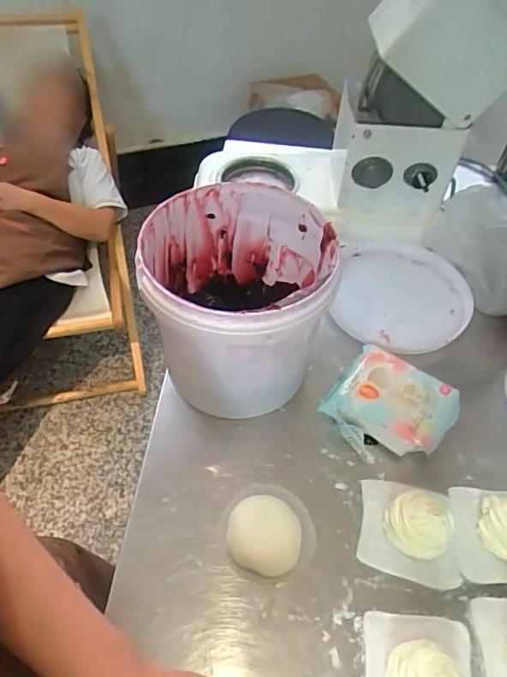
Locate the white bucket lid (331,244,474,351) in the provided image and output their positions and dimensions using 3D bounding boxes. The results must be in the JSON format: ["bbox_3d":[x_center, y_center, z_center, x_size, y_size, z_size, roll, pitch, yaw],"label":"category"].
[{"bbox_3d":[0.211,-0.062,0.723,0.187,0.029,0.201,2,50,-2],"label":"white bucket lid"}]

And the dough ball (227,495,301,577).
[{"bbox_3d":[0.011,0.193,0.503,0.069,0.037,0.066,2,50,-2],"label":"dough ball"}]

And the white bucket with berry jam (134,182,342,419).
[{"bbox_3d":[-0.019,-0.032,0.581,0.188,0.194,0.201,2,50,-2],"label":"white bucket with berry jam"}]

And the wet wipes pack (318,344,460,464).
[{"bbox_3d":[0.156,0.078,0.597,0.132,0.048,0.128,35,56,23],"label":"wet wipes pack"}]

